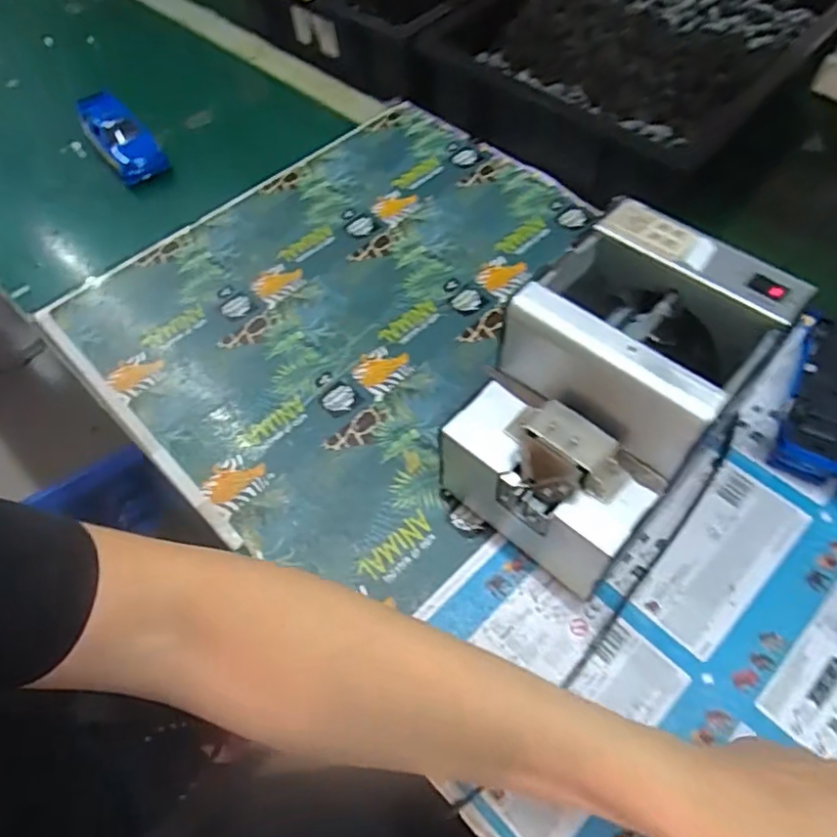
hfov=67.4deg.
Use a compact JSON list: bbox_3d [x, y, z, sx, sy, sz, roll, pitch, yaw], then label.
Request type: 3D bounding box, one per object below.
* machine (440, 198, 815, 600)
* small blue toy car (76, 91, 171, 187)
[{"bbox_3d":[0.109,-0.012,0.395,0.135,0.150,0.178,36,66,24],"label":"machine"},{"bbox_3d":[-0.322,-0.300,0.680,0.052,0.046,0.119,-34,62,-19],"label":"small blue toy car"}]

